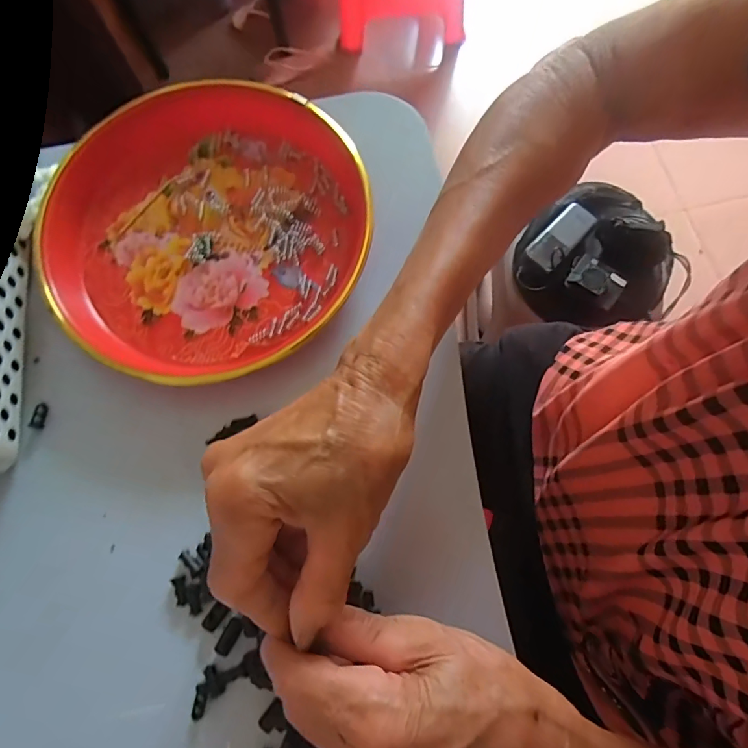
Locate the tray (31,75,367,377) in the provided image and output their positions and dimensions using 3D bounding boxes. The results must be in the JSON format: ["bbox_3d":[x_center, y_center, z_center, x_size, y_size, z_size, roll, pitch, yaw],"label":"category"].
[{"bbox_3d":[-0.114,-0.101,0.314,0.214,0.029,0.201,-42,77,-10],"label":"tray"}]

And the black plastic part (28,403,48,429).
[{"bbox_3d":[-0.218,0.027,0.297,0.007,0.004,0.016,6,74,3],"label":"black plastic part"}]

